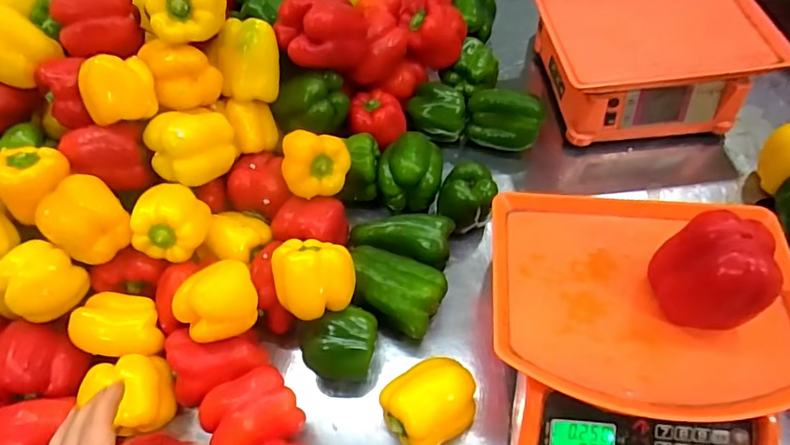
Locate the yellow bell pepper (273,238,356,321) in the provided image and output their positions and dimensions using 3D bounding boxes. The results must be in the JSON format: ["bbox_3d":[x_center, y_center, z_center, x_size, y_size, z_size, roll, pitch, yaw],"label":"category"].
[{"bbox_3d":[-0.086,0.053,0.530,0.080,0.070,0.085,-1,57,1],"label":"yellow bell pepper"}]

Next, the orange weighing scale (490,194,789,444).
[{"bbox_3d":[0.234,0.118,0.501,0.282,0.116,0.274,3,57,4],"label":"orange weighing scale"}]

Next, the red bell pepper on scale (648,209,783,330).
[{"bbox_3d":[0.275,0.045,0.438,0.075,0.101,0.087,-34,62,-19],"label":"red bell pepper on scale"}]

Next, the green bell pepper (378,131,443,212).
[{"bbox_3d":[0.021,-0.069,0.669,0.079,0.069,0.089,1,57,3],"label":"green bell pepper"}]

